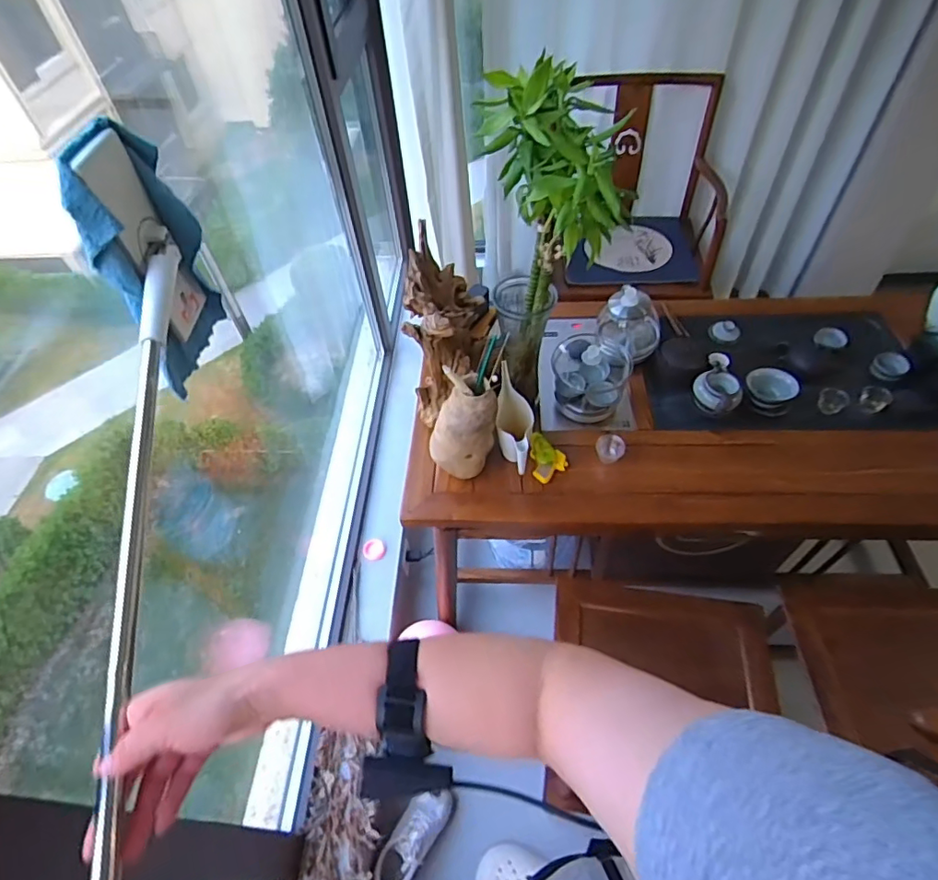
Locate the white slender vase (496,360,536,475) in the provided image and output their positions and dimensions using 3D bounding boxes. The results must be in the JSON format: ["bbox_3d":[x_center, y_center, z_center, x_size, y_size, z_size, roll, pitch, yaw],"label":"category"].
[{"bbox_3d":[0.090,-0.036,1.065,0.072,0.135,0.183,-3,51,2],"label":"white slender vase"}]

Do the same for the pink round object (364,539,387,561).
[{"bbox_3d":[-0.276,0.321,1.561,0.064,0.019,0.064,-2,51,3],"label":"pink round object"}]

